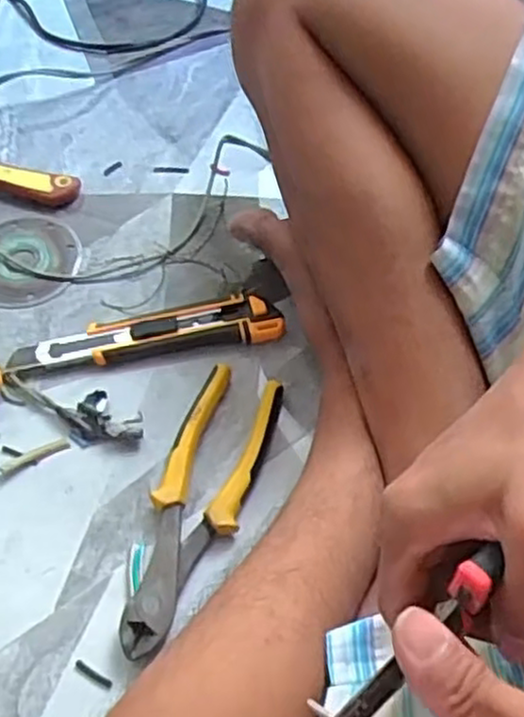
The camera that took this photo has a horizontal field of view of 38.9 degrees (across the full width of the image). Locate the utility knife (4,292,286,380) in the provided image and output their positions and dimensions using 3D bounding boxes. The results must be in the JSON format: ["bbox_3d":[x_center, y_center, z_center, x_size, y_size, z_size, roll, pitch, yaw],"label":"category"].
[{"bbox_3d":[-0.085,-0.018,0.548,0.197,0.018,0.038,-9,59,-6],"label":"utility knife"}]

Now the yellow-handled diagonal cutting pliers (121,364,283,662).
[{"bbox_3d":[-0.042,0.093,0.477,0.057,0.019,0.193,17,59,9],"label":"yellow-handled diagonal cutting pliers"}]

